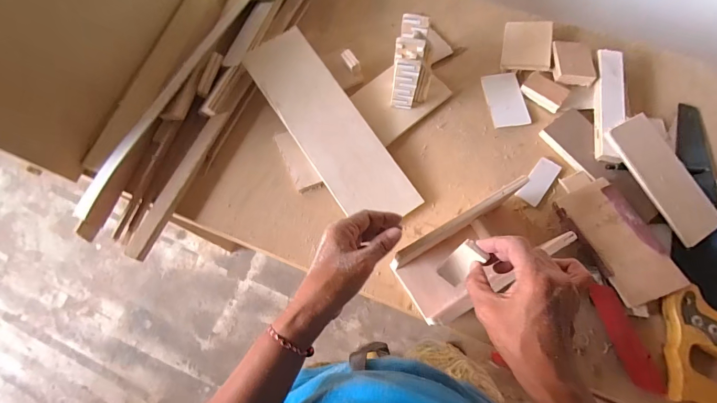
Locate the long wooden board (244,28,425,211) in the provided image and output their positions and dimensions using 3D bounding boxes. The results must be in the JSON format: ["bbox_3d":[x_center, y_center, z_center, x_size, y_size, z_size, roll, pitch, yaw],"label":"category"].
[{"bbox_3d":[-0.040,-0.108,0.499,0.104,0.009,0.319,-33,81,-9],"label":"long wooden board"}]

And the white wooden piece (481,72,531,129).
[{"bbox_3d":[0.225,-0.156,0.530,0.053,0.009,0.091,-8,71,0],"label":"white wooden piece"}]

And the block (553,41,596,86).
[{"bbox_3d":[0.320,-0.208,0.518,0.054,0.011,0.071,8,72,5],"label":"block"}]

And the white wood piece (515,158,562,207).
[{"bbox_3d":[0.253,-0.028,0.485,0.031,0.009,0.070,38,77,14],"label":"white wood piece"}]

